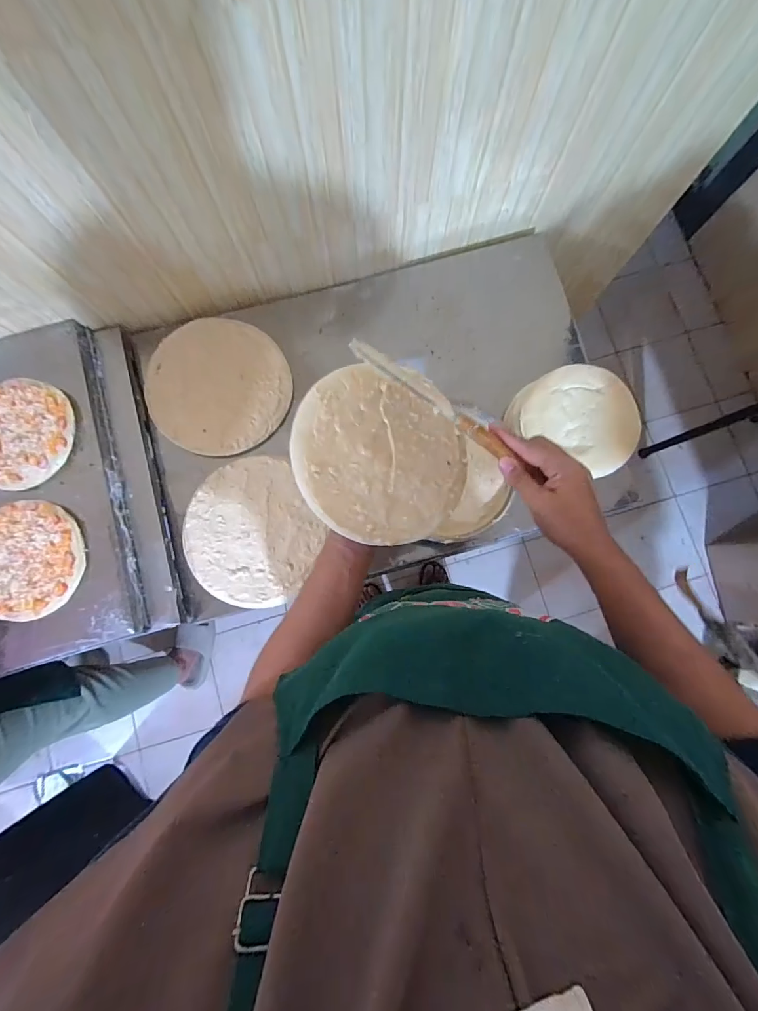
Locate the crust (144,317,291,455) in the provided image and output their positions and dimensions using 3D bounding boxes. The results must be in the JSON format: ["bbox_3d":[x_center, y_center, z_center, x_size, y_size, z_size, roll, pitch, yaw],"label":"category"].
[{"bbox_3d":[-0.322,-0.235,0.788,0.276,0.020,0.265,0,86,0],"label":"crust"}]

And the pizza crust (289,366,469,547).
[{"bbox_3d":[0.003,-0.047,0.426,0.194,0.019,0.168,31,76,-14],"label":"pizza crust"}]

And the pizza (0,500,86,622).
[{"bbox_3d":[-0.605,0.091,0.666,0.193,0.023,0.190,3,82,1],"label":"pizza"}]

